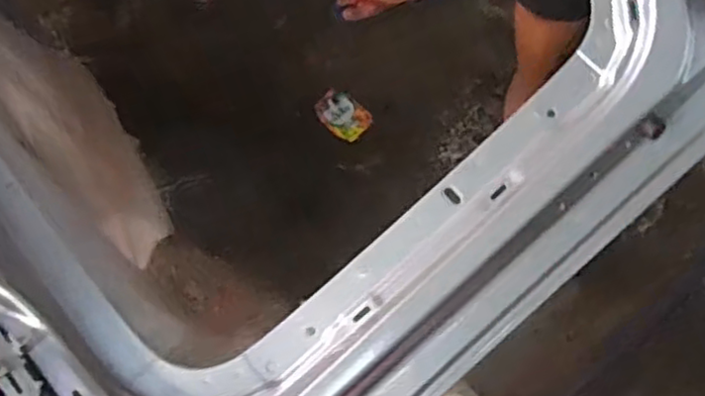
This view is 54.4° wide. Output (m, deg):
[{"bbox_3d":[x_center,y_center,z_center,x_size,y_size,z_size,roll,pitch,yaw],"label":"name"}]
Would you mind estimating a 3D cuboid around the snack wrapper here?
[{"bbox_3d":[-0.022,-0.196,1.606,0.097,0.018,0.133,-42,80,-8],"label":"snack wrapper"}]

